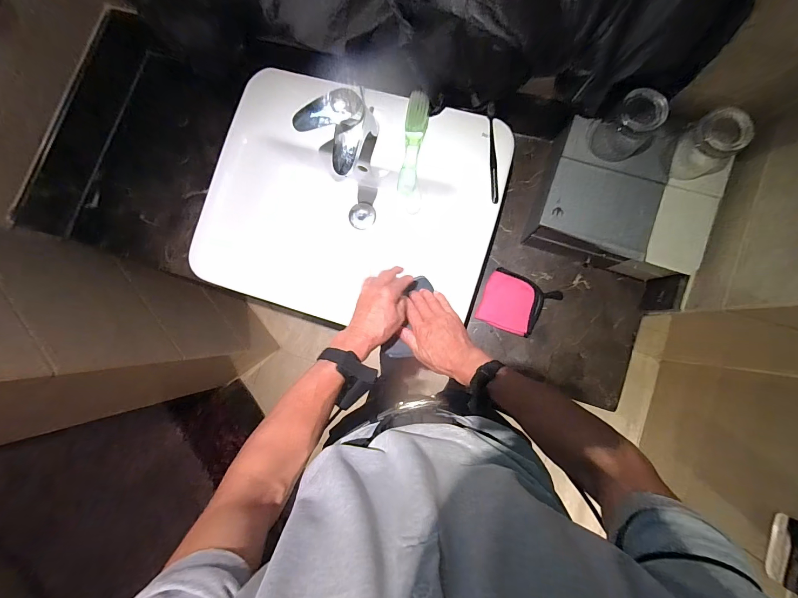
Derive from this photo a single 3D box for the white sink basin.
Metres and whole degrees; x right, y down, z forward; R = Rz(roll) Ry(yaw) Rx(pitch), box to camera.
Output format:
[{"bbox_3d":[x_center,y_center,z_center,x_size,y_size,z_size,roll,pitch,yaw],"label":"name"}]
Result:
[{"bbox_3d":[-0.089,-0.179,0.688,0.525,0.140,0.415,16,87,6],"label":"white sink basin"}]

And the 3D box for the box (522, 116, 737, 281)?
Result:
[{"bbox_3d":[0.365,-0.153,0.585,0.255,0.143,0.196,16,87,6],"label":"box"}]

